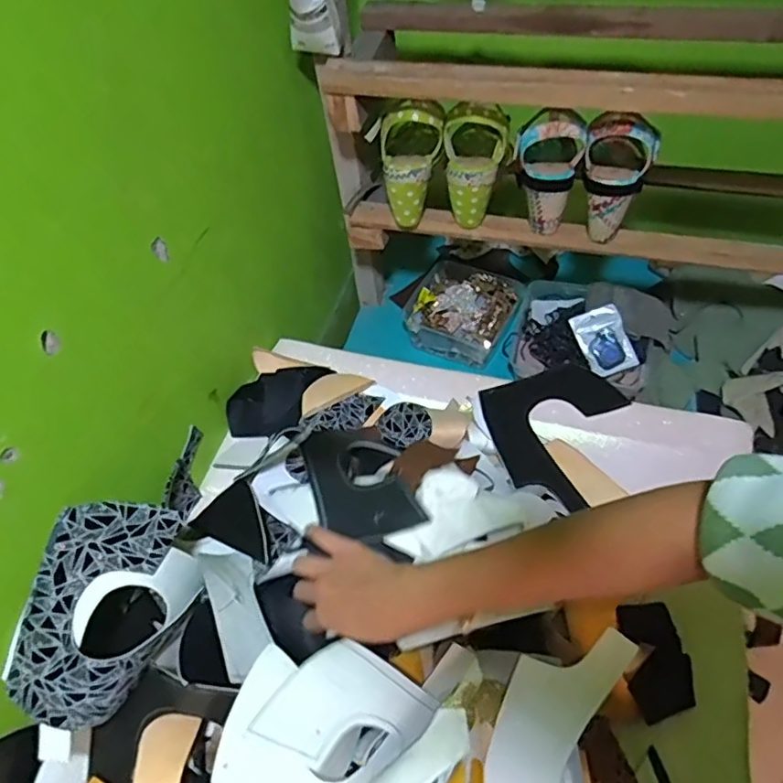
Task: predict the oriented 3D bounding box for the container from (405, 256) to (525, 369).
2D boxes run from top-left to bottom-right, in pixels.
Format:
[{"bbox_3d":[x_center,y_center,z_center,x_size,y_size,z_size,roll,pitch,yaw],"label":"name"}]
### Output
[{"bbox_3d":[0.114,-0.138,1.000,0.173,0.069,0.169,24,58,21],"label":"container"}]

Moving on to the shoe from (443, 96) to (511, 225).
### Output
[{"bbox_3d":[0.099,-0.281,0.757,0.076,0.152,0.062,11,30,14],"label":"shoe"}]

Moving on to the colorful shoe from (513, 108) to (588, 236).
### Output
[{"bbox_3d":[0.195,-0.281,0.753,0.081,0.131,0.092,9,54,12],"label":"colorful shoe"}]

